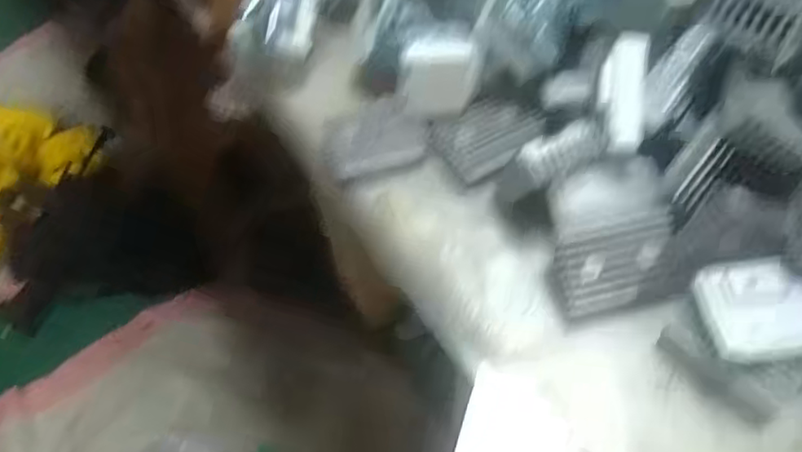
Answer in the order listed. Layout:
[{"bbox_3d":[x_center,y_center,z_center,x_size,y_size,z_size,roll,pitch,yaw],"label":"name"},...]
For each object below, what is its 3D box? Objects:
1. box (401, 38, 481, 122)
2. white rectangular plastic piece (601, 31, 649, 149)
[{"bbox_3d":[0.018,-0.065,0.283,0.033,0.036,0.011,-8,56,-1],"label":"box"},{"bbox_3d":[0.088,-0.054,0.251,0.017,0.004,0.048,5,82,6],"label":"white rectangular plastic piece"}]

